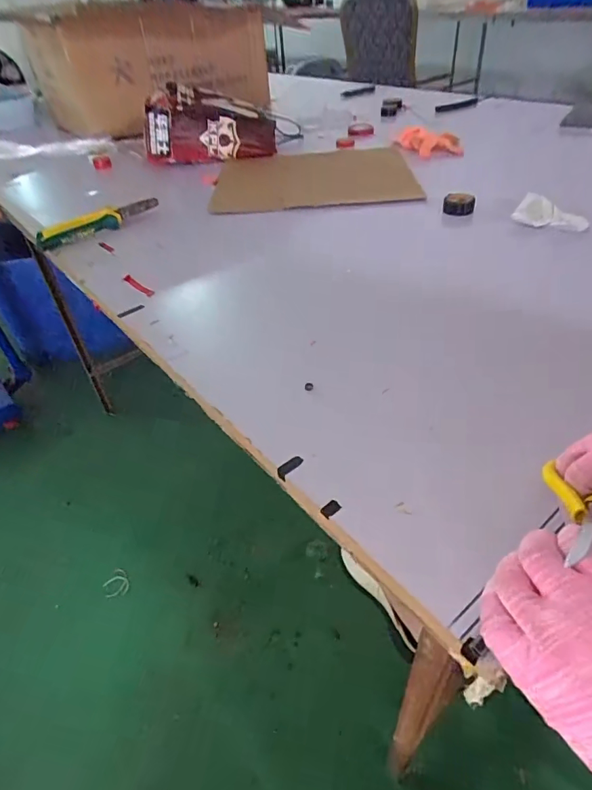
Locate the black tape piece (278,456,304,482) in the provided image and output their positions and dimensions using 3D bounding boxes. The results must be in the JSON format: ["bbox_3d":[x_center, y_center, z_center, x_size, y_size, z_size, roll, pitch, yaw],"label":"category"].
[{"bbox_3d":[-0.004,0.057,0.364,0.021,0.012,0.008,-28,47,-23],"label":"black tape piece"}]

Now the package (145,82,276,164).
[{"bbox_3d":[-0.189,-0.594,1.009,0.270,0.128,0.118,-8,42,-2],"label":"package"}]

